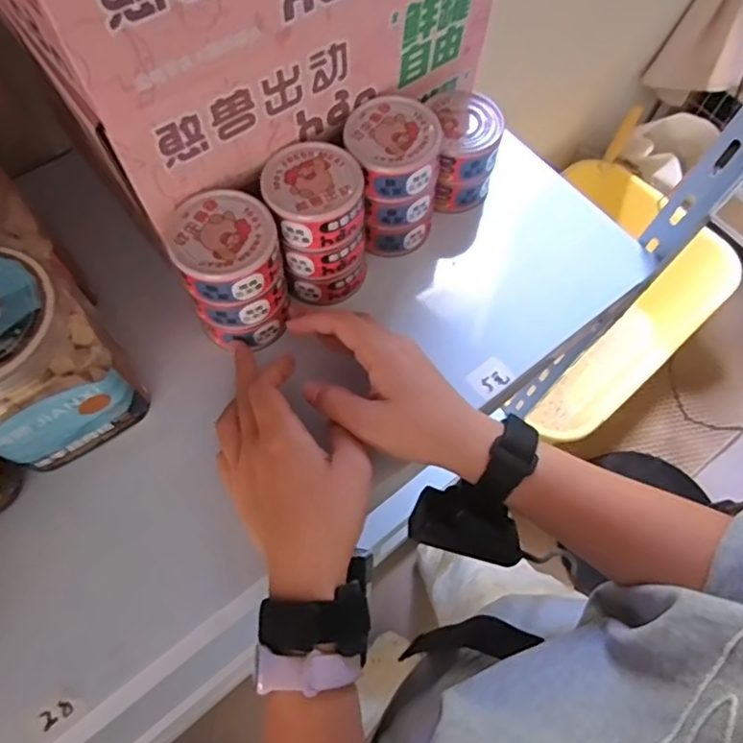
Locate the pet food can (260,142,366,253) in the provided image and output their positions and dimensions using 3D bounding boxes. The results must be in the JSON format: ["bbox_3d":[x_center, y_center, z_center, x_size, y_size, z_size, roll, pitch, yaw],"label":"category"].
[{"bbox_3d":[-0.037,-0.115,0.372,0.062,0.027,0.067,1,66,-2],"label":"pet food can"}]

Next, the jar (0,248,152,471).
[{"bbox_3d":[-0.199,-0.006,0.331,0.083,0.102,0.083,-33,71,-16],"label":"jar"}]

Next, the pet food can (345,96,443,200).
[{"bbox_3d":[0.014,-0.153,0.387,0.061,0.026,0.062,1,66,-2],"label":"pet food can"}]

